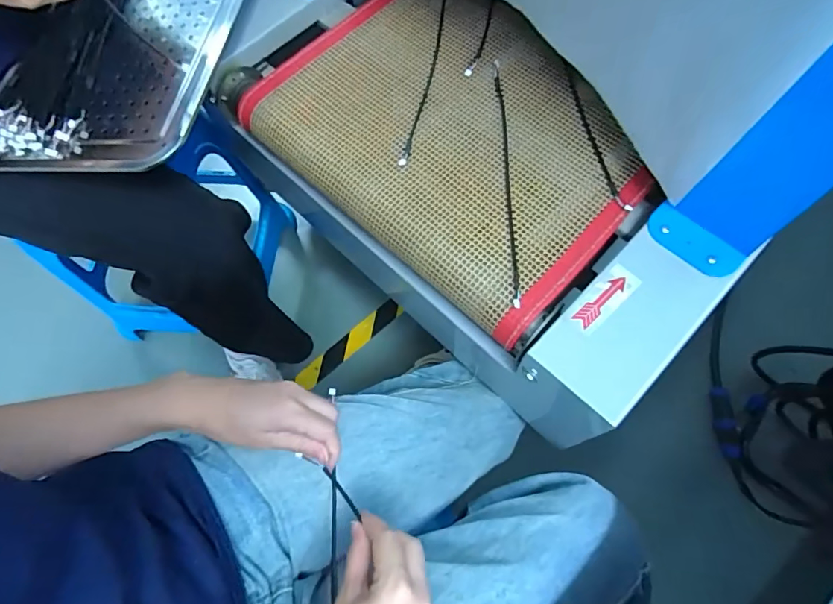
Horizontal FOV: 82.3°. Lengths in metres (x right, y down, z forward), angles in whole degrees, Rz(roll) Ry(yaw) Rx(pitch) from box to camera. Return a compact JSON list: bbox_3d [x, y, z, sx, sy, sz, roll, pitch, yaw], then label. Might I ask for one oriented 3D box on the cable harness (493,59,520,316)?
[{"bbox_3d":[0.088,-0.125,0.464,0.011,0.014,0.280,-1,70,1],"label":"cable harness"}]

